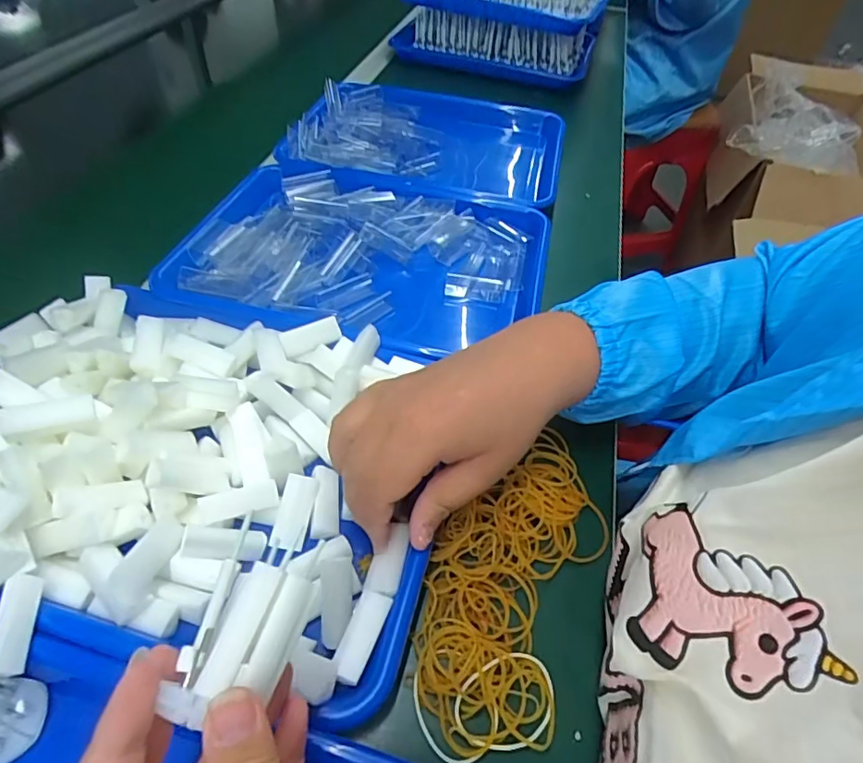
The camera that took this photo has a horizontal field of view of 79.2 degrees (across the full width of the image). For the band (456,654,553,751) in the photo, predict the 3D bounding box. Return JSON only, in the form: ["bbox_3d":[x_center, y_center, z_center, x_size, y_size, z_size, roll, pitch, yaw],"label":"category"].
[{"bbox_3d":[0.041,0.171,0.277,0.056,0.008,0.040,-18,53,-19],"label":"band"}]

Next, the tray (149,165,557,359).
[{"bbox_3d":[-0.055,-0.123,0.512,0.338,0.053,0.234,7,49,2],"label":"tray"}]

